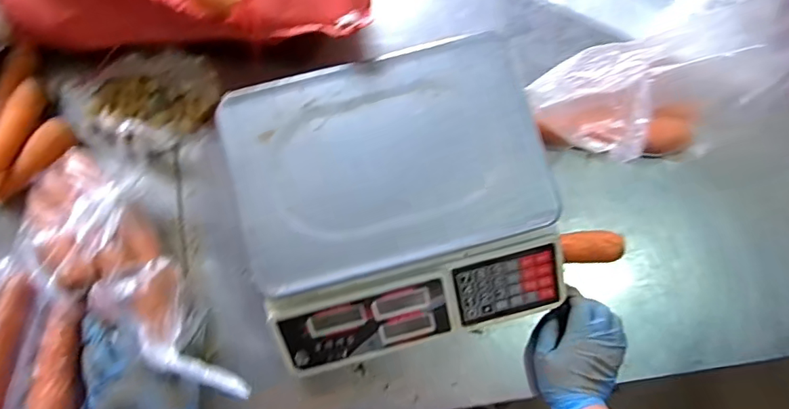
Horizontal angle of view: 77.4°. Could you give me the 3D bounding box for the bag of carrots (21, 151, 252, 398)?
[{"bbox_3d":[-0.284,0.078,0.541,0.121,0.086,0.364,-44,72,-7],"label":"bag of carrots"}]

